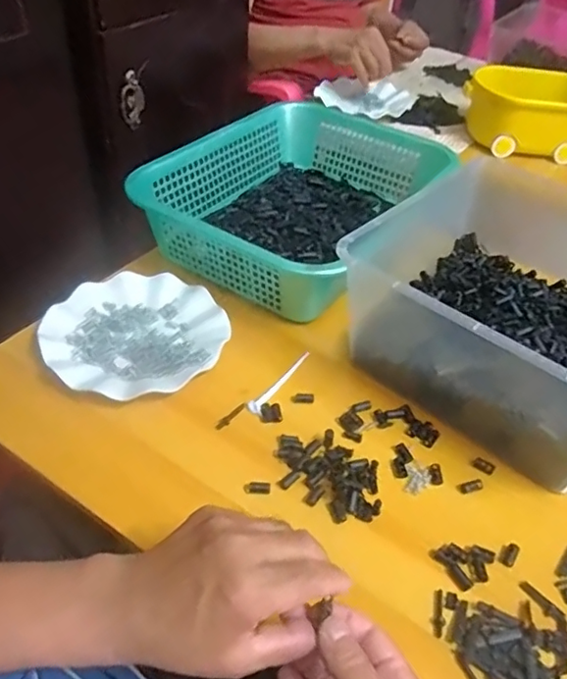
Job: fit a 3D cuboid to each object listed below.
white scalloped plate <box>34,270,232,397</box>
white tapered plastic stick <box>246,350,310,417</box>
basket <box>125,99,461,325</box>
[{"bbox_3d":[-0.153,-0.007,0.611,0.179,0.021,0.168,4,43,-3],"label":"white scalloped plate"},{"bbox_3d":[-0.004,0.043,0.594,0.017,0.007,0.102,27,46,20],"label":"white tapered plastic stick"},{"bbox_3d":[0.024,-0.192,0.771,0.296,0.093,0.390,23,45,17],"label":"basket"}]

